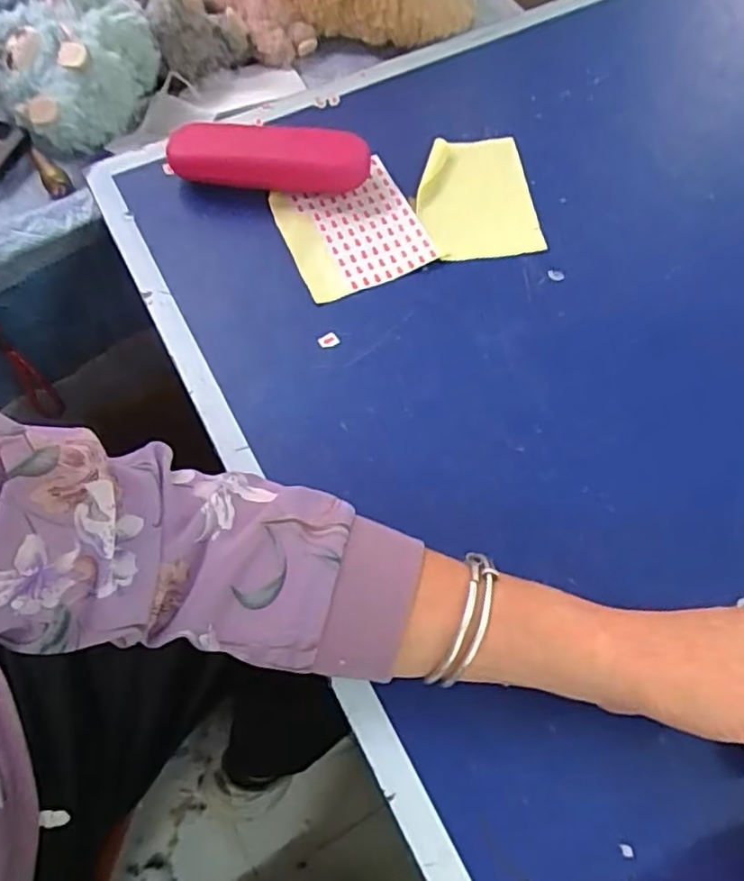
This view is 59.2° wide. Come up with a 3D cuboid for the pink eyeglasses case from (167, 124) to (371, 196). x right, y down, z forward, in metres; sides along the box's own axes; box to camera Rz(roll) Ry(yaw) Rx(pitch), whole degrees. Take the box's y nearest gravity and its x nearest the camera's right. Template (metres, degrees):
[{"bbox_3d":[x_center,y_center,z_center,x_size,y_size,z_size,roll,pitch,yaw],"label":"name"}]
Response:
[{"bbox_3d":[-0.079,-0.218,0.507,0.151,0.038,0.048,0,65,0],"label":"pink eyeglasses case"}]

